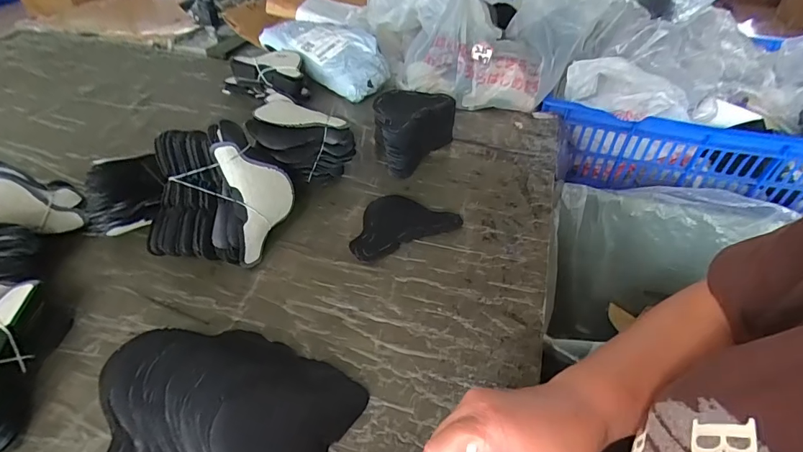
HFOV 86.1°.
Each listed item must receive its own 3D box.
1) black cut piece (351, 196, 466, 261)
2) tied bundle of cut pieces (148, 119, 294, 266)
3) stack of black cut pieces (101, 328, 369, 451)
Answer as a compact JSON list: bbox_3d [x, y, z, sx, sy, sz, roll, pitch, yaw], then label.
[{"bbox_3d":[-0.008,-0.009,0.540,0.139,0.009,0.096,-20,46,-22],"label":"black cut piece"},{"bbox_3d":[-0.210,-0.034,0.490,0.146,0.119,0.112,4,42,2],"label":"tied bundle of cut pieces"},{"bbox_3d":[-0.145,0.145,0.347,0.197,0.048,0.150,19,45,18],"label":"stack of black cut pieces"}]

